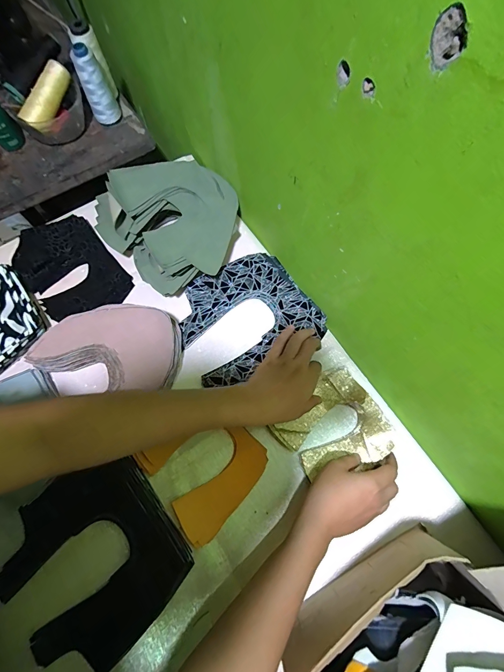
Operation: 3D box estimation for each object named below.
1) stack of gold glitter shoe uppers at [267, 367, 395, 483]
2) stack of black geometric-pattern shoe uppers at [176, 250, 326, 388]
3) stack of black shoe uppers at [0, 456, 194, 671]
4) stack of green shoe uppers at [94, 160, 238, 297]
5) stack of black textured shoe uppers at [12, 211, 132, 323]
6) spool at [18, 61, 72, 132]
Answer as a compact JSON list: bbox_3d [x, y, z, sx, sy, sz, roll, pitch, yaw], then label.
[{"bbox_3d":[0.100,0.116,0.407,0.126,0.030,0.118,-30,74,-10],"label":"stack of gold glitter shoe uppers"},{"bbox_3d":[-0.012,-0.030,0.459,0.180,0.019,0.156,-29,74,-9],"label":"stack of black geometric-pattern shoe uppers"},{"bbox_3d":[-0.184,0.253,0.365,0.183,0.015,0.185,-37,76,-12],"label":"stack of black shoe uppers"},{"bbox_3d":[-0.116,-0.168,0.482,0.199,0.075,0.190,34,75,10],"label":"stack of green shoe uppers"},{"bbox_3d":[-0.276,-0.099,0.489,0.129,0.035,0.174,-39,76,-12],"label":"stack of black textured shoe uppers"},{"bbox_3d":[-0.349,-0.407,0.545,0.033,0.039,0.113,28,90,8],"label":"spool"}]

